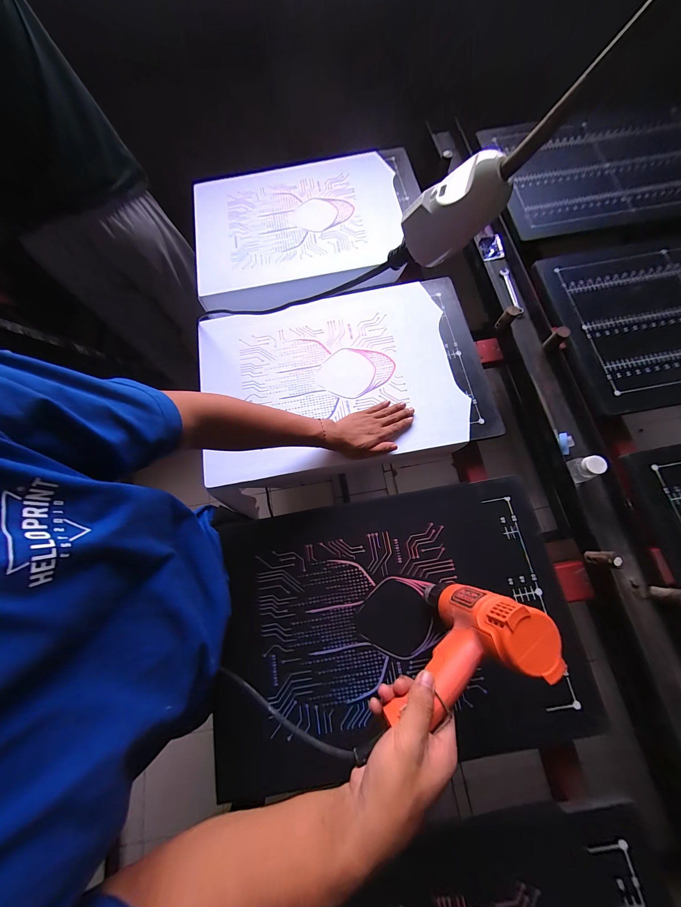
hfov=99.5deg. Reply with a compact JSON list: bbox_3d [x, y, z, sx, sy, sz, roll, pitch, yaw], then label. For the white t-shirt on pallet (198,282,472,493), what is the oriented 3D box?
[{"bbox_3d":[-0.026,-0.164,0.631,0.561,0.040,0.416,-12,74,-1],"label":"white t-shirt on pallet"}]

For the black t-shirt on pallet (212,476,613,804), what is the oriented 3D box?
[{"bbox_3d":[0.080,0.271,0.478,0.572,0.021,0.382,-9,74,0],"label":"black t-shirt on pallet"}]

